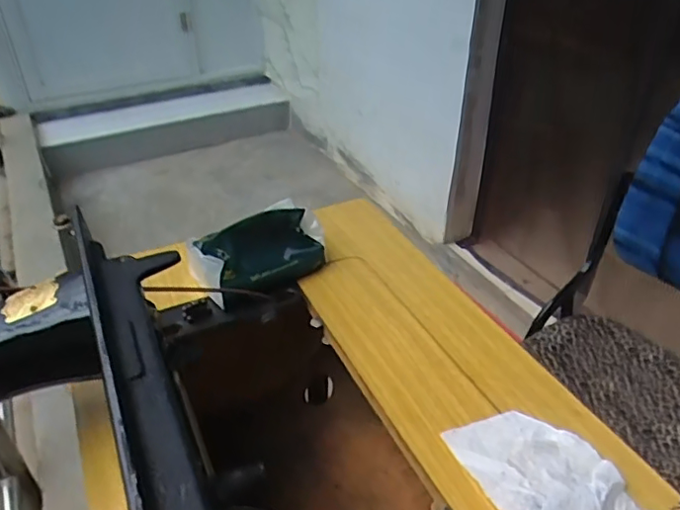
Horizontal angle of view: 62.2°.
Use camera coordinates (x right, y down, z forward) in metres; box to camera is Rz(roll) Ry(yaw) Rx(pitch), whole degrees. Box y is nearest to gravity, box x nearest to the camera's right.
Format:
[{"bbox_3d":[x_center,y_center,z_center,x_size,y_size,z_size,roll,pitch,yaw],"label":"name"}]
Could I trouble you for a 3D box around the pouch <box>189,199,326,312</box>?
[{"bbox_3d":[-0.086,-0.005,0.662,0.152,0.087,0.026,-26,8,-28],"label":"pouch"}]

